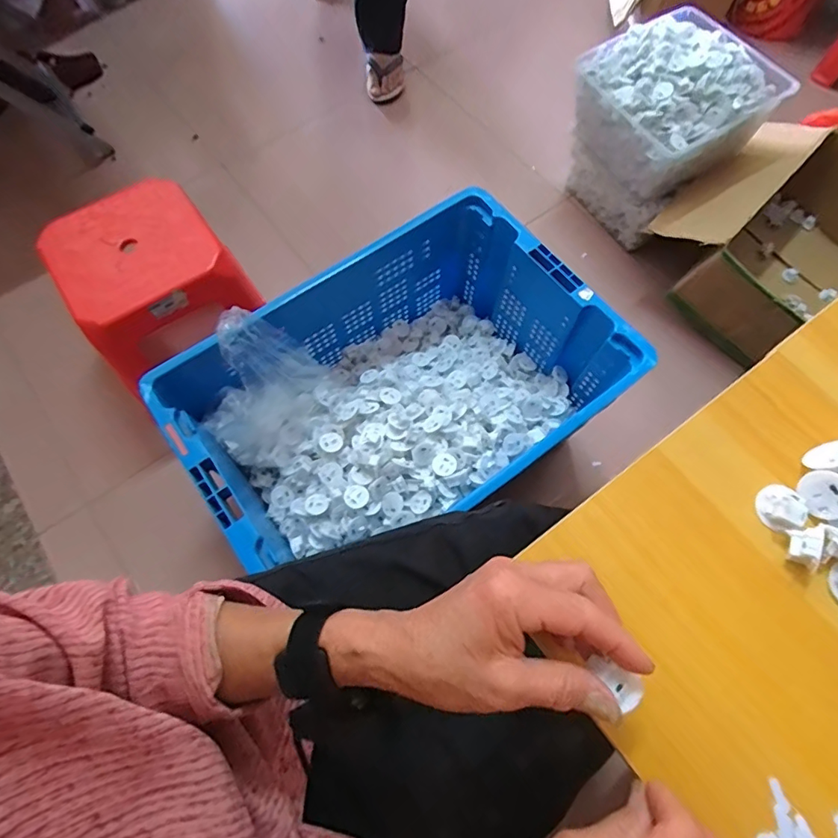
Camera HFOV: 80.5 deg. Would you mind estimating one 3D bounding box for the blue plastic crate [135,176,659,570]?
[{"bbox_3d":[-0.023,-0.024,0.760,0.586,0.220,0.392,-34,72,-13],"label":"blue plastic crate"}]

